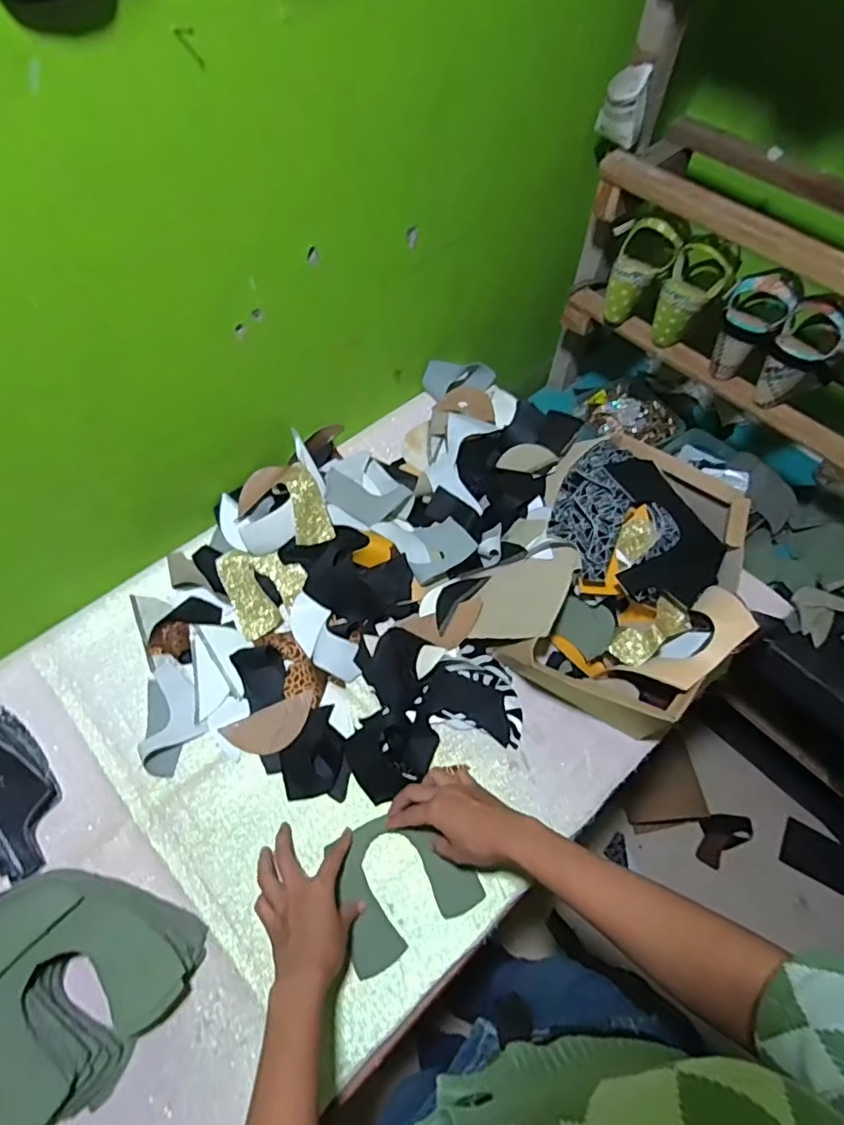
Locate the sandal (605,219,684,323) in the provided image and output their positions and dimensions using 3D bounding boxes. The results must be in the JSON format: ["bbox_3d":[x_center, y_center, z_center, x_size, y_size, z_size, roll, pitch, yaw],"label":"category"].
[{"bbox_3d":[0.305,-0.424,0.836,0.084,0.143,0.055,38,35,19],"label":"sandal"}]

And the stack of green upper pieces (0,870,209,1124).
[{"bbox_3d":[-0.314,0.367,0.505,0.171,0.094,0.183,37,64,19],"label":"stack of green upper pieces"}]

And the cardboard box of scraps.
[{"bbox_3d":[0.256,0.016,0.709,0.231,0.150,0.337,18,59,9],"label":"cardboard box of scraps"}]

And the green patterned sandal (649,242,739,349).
[{"bbox_3d":[0.386,-0.384,0.815,0.083,0.131,0.082,26,61,13],"label":"green patterned sandal"}]

